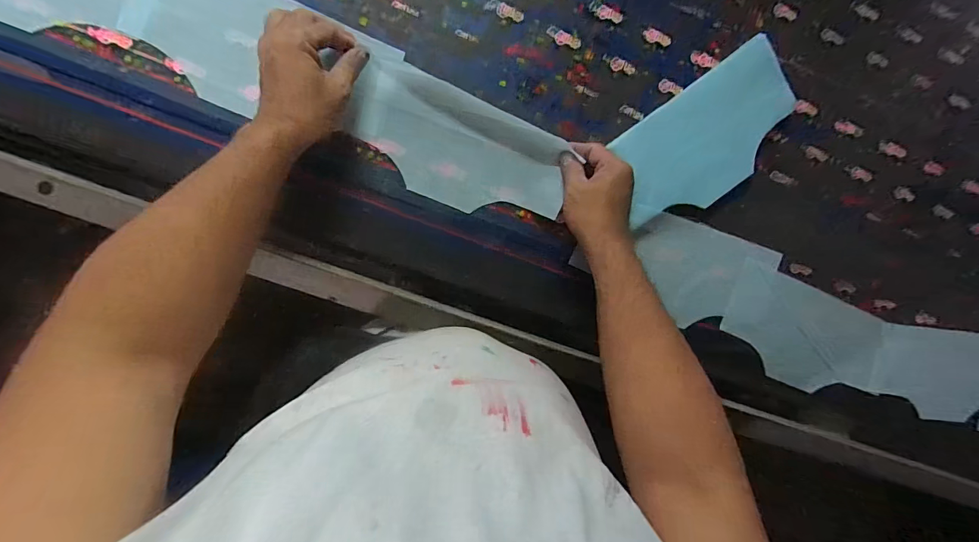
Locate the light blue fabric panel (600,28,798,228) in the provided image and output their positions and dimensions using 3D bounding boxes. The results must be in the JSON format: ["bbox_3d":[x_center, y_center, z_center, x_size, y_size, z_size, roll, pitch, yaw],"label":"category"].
[{"bbox_3d":[0.273,-0.165,0.532,0.260,0.017,0.134,-36,94,1],"label":"light blue fabric panel"}]

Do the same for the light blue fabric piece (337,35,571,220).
[{"bbox_3d":[-0.033,-0.142,0.499,0.259,0.041,0.121,23,89,-10],"label":"light blue fabric piece"}]

